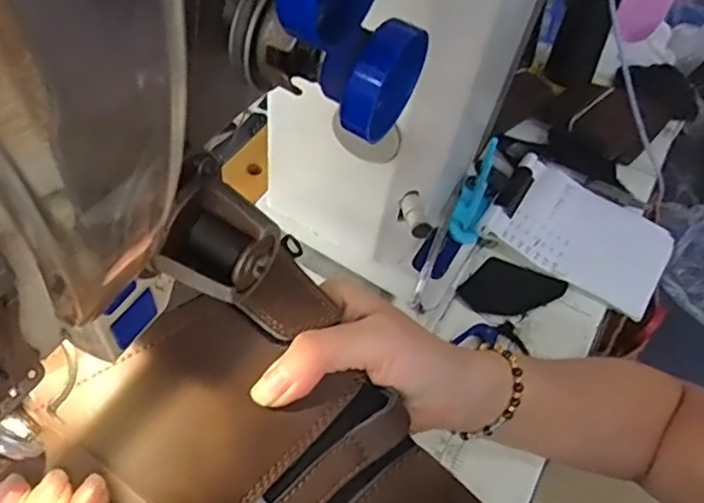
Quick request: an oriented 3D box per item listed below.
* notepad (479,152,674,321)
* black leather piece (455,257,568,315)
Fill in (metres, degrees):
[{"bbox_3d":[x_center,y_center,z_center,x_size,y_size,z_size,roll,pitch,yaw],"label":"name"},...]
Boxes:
[{"bbox_3d":[0.197,-0.016,0.521,0.148,0.014,0.103,34,60,10],"label":"notepad"},{"bbox_3d":[0.130,0.032,0.488,0.075,0.006,0.052,21,62,17],"label":"black leather piece"}]

